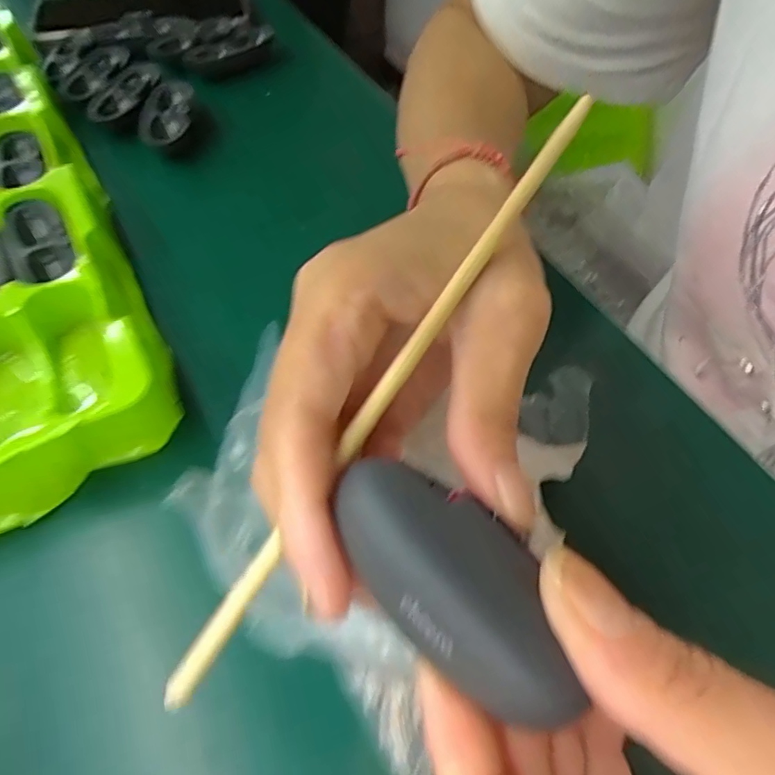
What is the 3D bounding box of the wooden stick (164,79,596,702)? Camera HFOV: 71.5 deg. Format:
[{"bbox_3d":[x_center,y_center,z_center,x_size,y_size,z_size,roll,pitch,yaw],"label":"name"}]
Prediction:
[{"bbox_3d":[0.003,-0.004,0.137,0.006,0.004,0.184,32,80,19],"label":"wooden stick"}]

